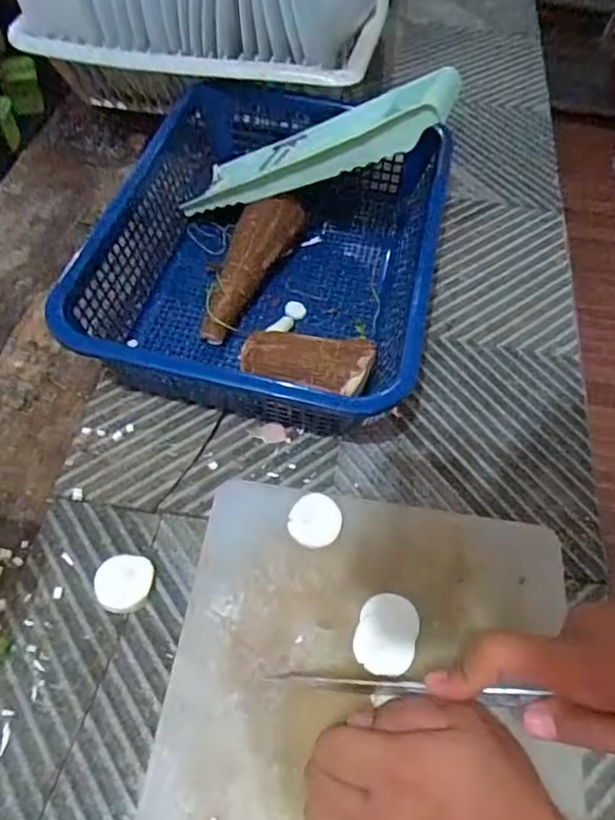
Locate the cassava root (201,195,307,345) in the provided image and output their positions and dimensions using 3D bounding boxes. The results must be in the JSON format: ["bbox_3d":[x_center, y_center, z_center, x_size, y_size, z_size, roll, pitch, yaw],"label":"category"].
[{"bbox_3d":[-0.051,-0.130,0.496,0.048,0.055,0.160,21,60,9],"label":"cassava root"}]

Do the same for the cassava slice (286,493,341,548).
[{"bbox_3d":[0.005,0.078,0.397,0.036,0.006,0.037,9,58,2],"label":"cassava slice"}]

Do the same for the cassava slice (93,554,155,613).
[{"bbox_3d":[-0.121,0.114,0.367,0.035,0.007,0.036,2,59,-3],"label":"cassava slice"}]

